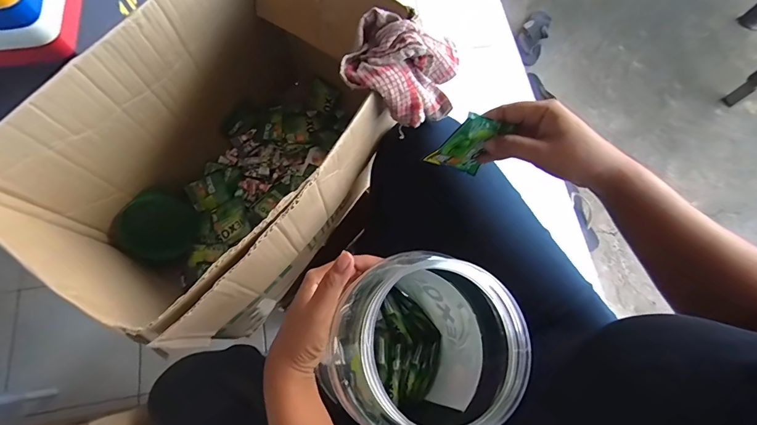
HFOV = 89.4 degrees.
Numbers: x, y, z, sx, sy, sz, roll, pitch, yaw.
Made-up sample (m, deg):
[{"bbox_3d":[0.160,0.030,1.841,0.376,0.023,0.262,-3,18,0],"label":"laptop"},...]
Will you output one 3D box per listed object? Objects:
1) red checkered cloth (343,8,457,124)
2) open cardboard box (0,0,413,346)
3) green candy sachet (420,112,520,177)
[{"bbox_3d":[0.031,-0.176,0.456,0.127,0.076,0.113,18,73,4],"label":"red checkered cloth"},{"bbox_3d":[-0.193,-0.080,0.572,0.321,0.326,0.476,34,75,9],"label":"open cardboard box"},{"bbox_3d":[0.095,-0.069,0.398,0.068,0.079,0.011,1,59,-31],"label":"green candy sachet"}]

